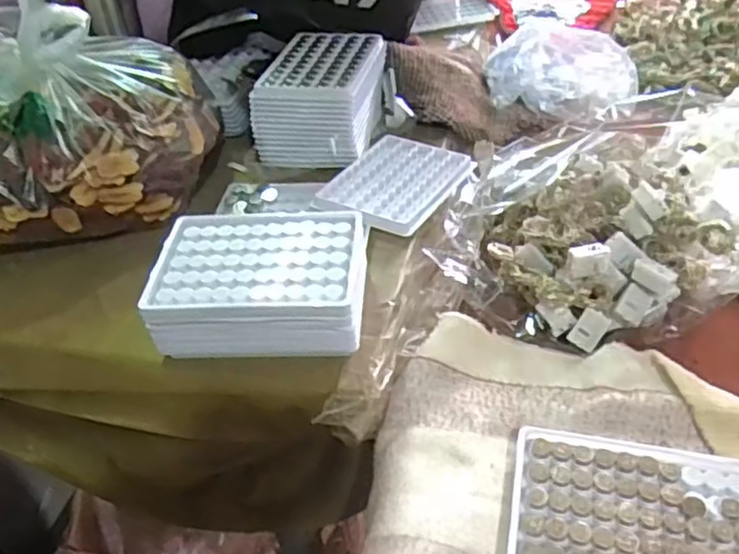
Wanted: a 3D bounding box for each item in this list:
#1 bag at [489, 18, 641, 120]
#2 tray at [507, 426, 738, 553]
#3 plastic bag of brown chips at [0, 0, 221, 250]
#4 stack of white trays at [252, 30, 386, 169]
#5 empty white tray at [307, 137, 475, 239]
[{"bbox_3d":[0.193,-0.209,0.687,0.148,0.070,0.093,11,44,19],"label":"bag"},{"bbox_3d":[0.141,0.125,0.351,0.128,0.012,0.093,5,42,14],"label":"tray"},{"bbox_3d":[-0.265,-0.135,0.544,0.224,0.177,0.234,30,53,35],"label":"plastic bag of brown chips"},{"bbox_3d":[-0.042,-0.163,0.614,0.094,0.067,0.140,7,43,15],"label":"stack of white trays"},{"bbox_3d":[0.020,-0.080,0.556,0.089,0.017,0.130,17,46,25],"label":"empty white tray"}]

